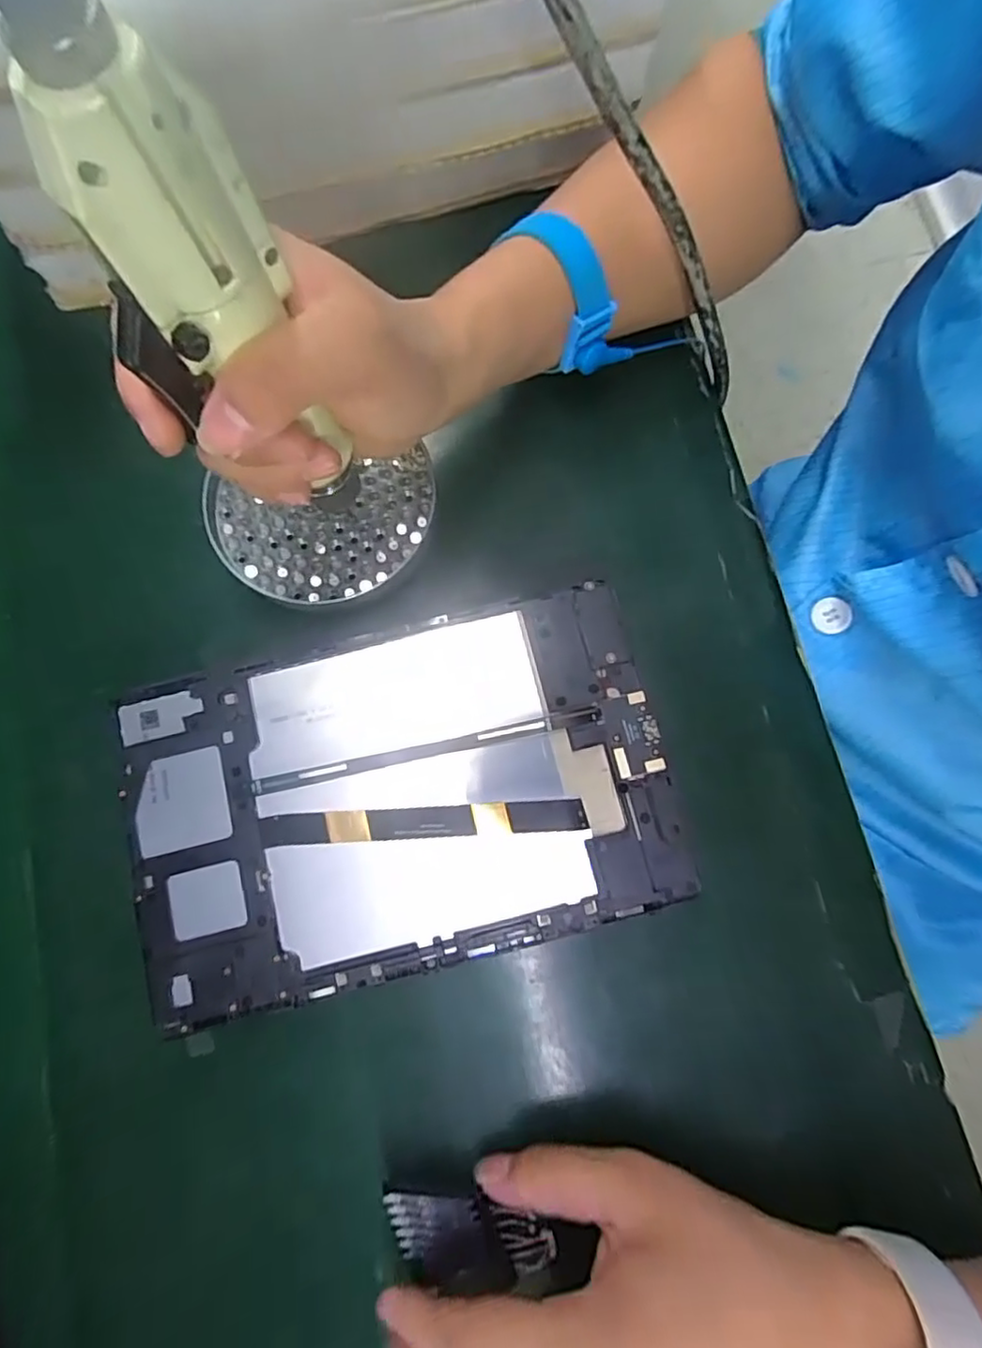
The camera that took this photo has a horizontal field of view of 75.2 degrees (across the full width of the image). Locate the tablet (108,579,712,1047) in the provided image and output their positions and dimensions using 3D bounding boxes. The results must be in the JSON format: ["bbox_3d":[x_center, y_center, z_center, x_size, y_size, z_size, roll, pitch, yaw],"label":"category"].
[{"bbox_3d":[-0.042,0.053,0.287,0.236,0.005,0.147,-14,78,-1],"label":"tablet"}]

